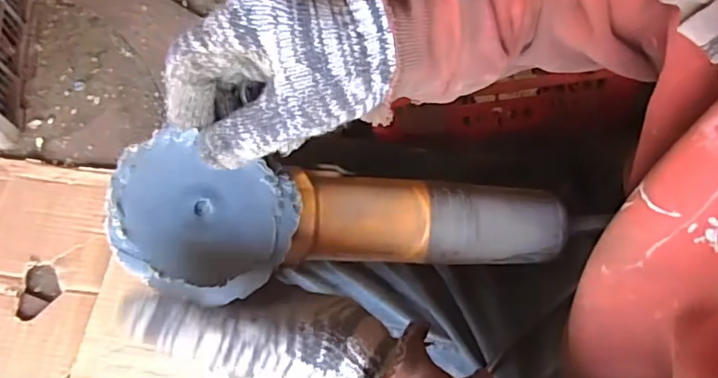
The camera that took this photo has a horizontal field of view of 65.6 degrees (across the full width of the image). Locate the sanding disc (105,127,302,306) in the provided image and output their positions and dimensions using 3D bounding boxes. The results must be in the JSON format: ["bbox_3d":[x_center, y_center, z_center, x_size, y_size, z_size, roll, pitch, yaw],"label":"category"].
[{"bbox_3d":[-0.090,0.018,0.321,0.102,0.012,0.084,22,74,-15],"label":"sanding disc"}]

